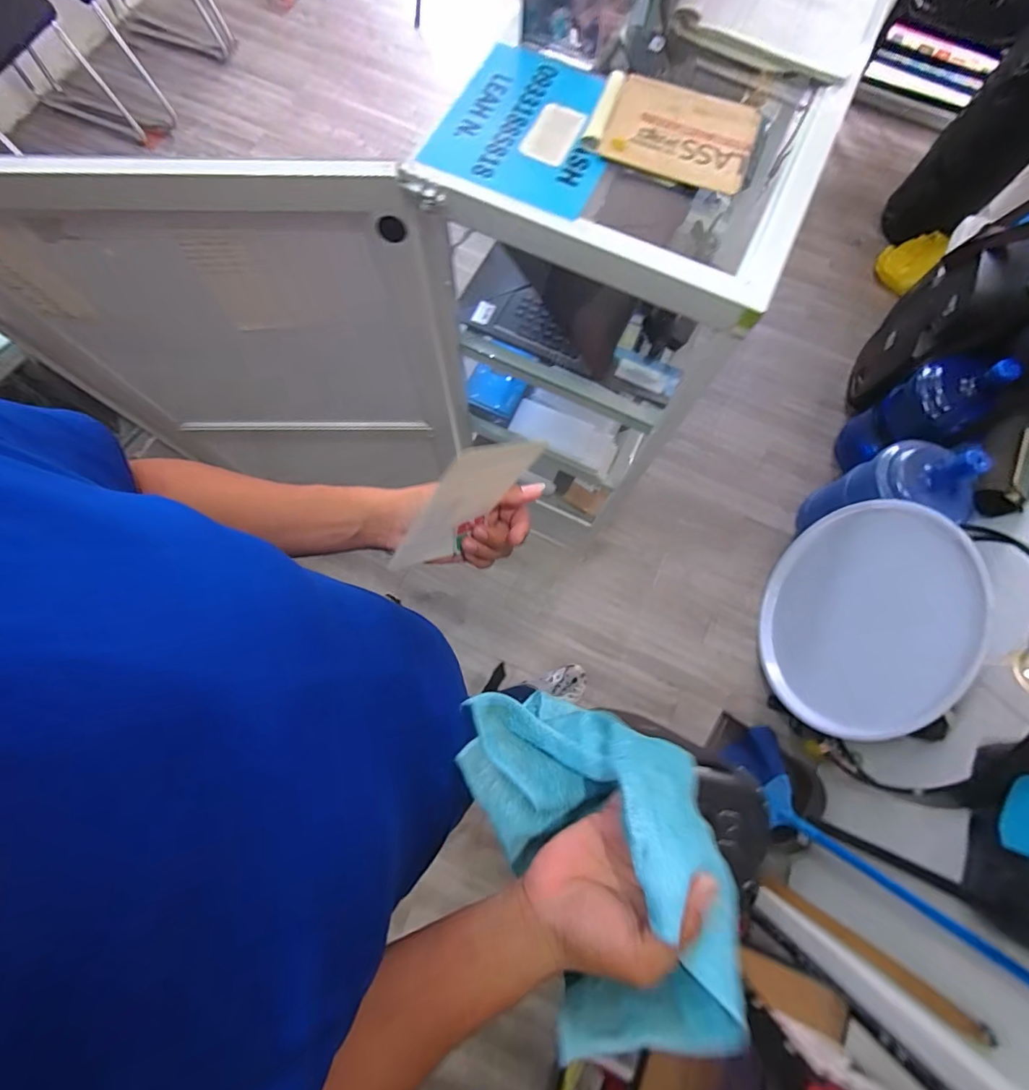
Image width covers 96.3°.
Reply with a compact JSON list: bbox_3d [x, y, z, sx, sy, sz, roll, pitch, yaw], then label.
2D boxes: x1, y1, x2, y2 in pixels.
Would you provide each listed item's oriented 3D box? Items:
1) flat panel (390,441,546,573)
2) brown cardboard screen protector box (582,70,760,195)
[{"bbox_3d":[-0.042,-0.028,0.376,0.077,0.174,0.007,-17,72,-36],"label":"flat panel"},{"bbox_3d":[0.178,-0.466,0.515,0.175,0.015,0.141,17,76,3],"label":"brown cardboard screen protector box"}]

